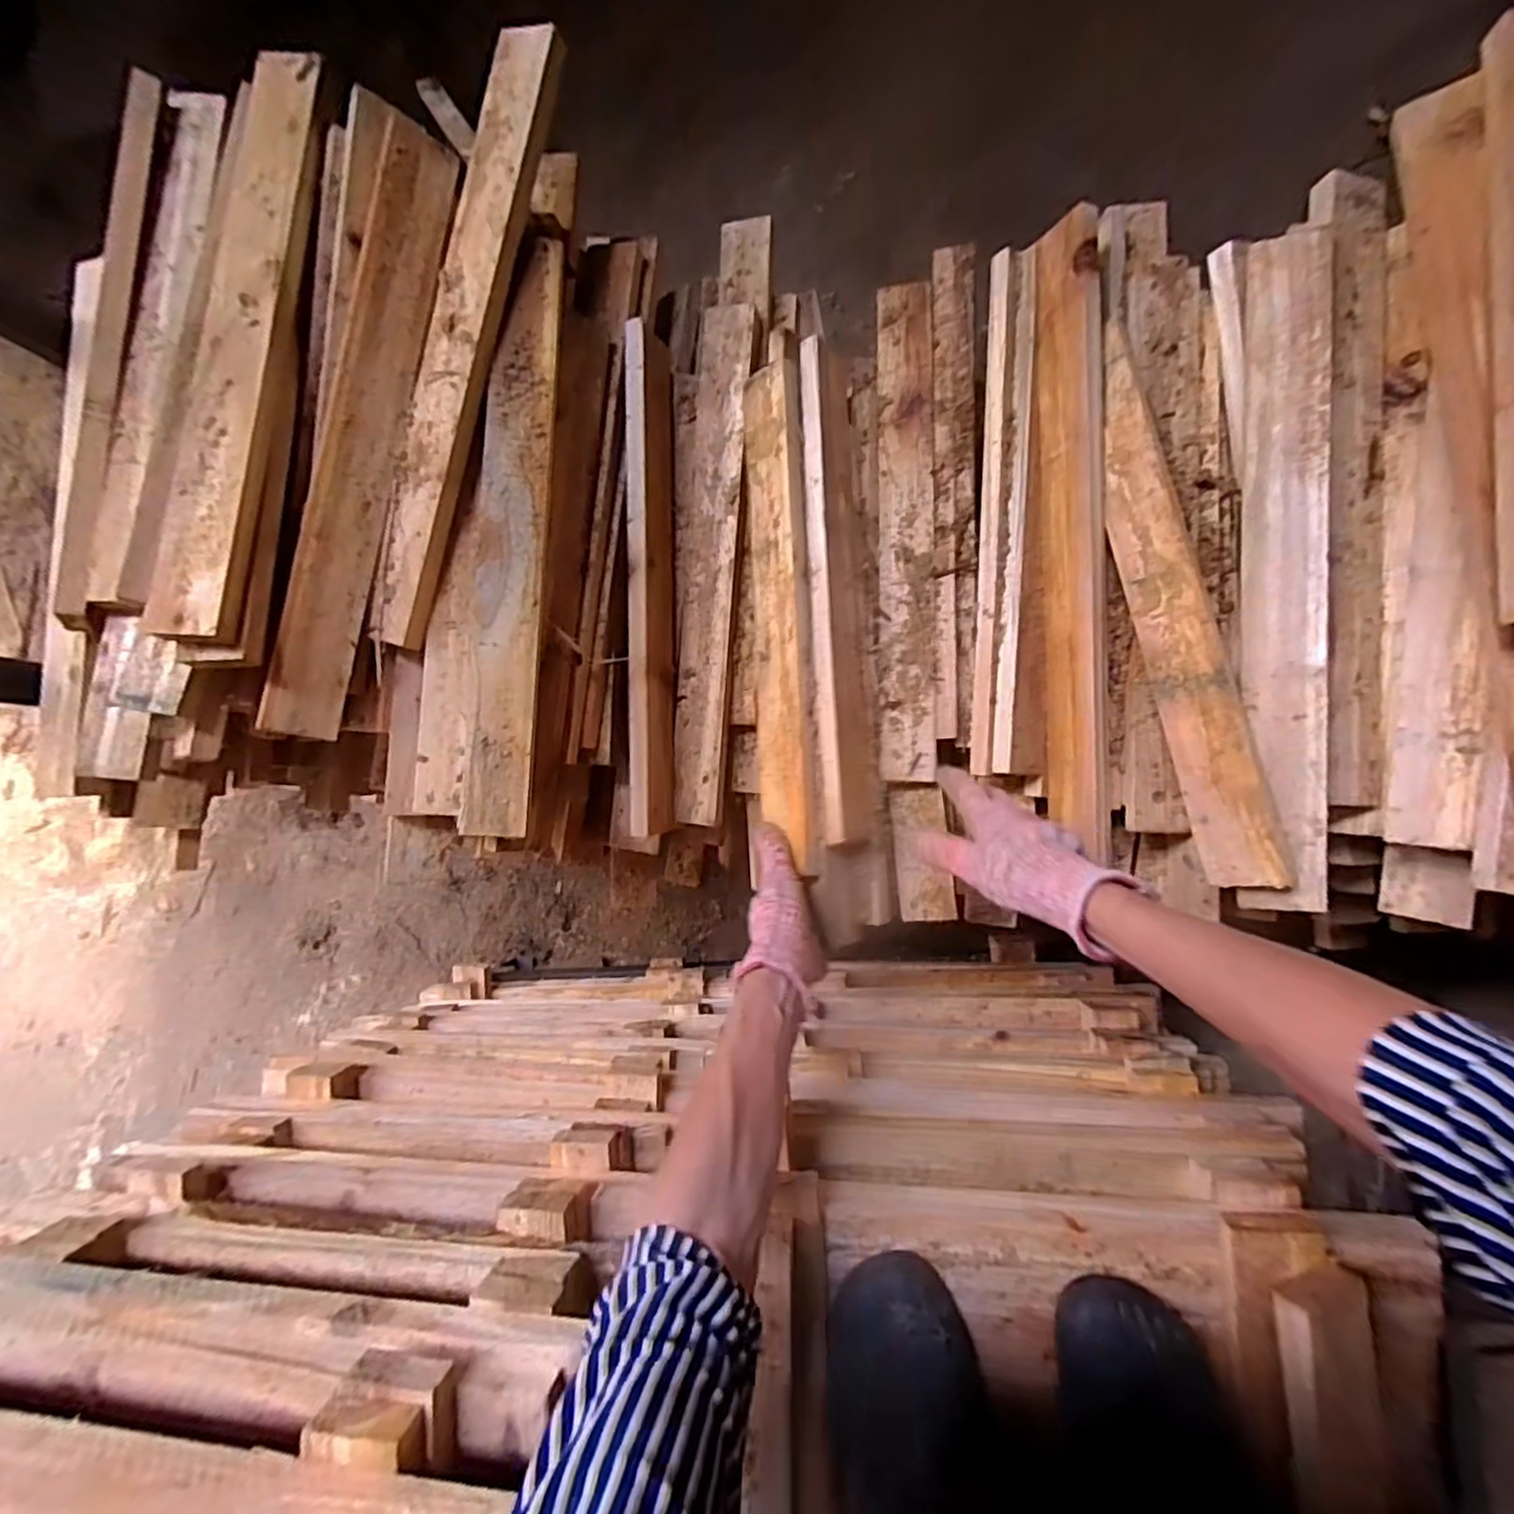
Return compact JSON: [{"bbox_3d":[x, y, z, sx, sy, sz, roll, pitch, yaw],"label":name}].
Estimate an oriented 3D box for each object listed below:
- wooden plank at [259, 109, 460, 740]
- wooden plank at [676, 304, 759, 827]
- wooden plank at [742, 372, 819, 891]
[{"bbox_3d":[-0.315,-0.257,0.517,0.053,0.018,0.490,12,90,-36],"label":"wooden plank"},{"bbox_3d":[-0.044,-0.184,0.642,0.056,0.014,0.498,5,95,20],"label":"wooden plank"},{"bbox_3d":[0.020,-0.133,0.595,0.055,0.019,0.453,-3,88,39],"label":"wooden plank"}]

